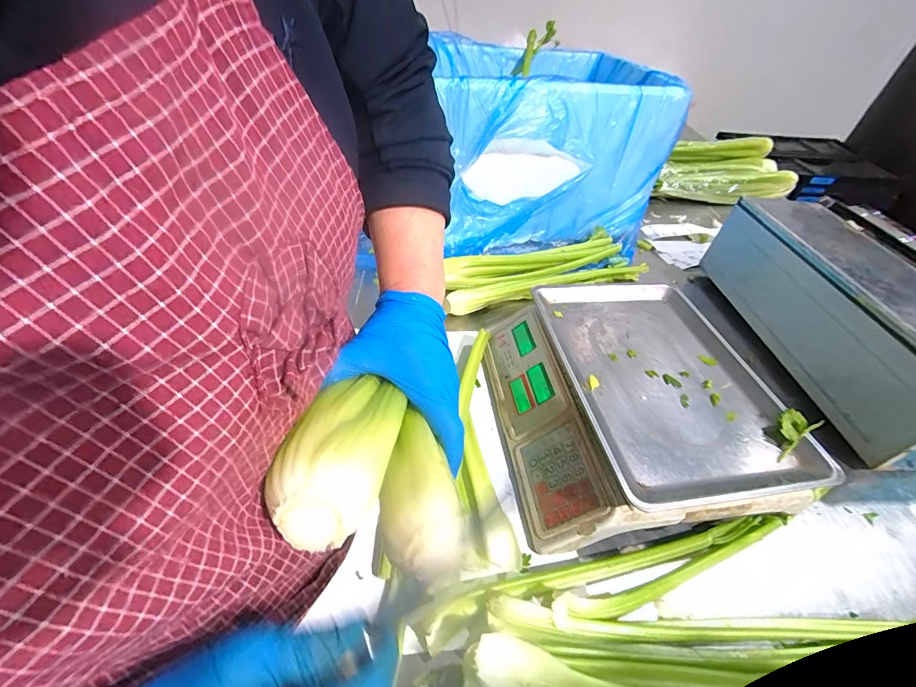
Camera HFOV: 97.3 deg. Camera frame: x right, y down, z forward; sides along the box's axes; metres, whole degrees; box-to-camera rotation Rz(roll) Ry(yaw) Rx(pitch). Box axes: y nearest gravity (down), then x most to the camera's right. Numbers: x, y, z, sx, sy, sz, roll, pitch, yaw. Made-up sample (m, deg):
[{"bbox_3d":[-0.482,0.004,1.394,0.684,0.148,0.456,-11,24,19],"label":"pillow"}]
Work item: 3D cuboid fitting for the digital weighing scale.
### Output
[{"bbox_3d":[0.218,0.063,0.532,0.321,0.088,0.337,-4,46,-6],"label":"digital weighing scale"}]

